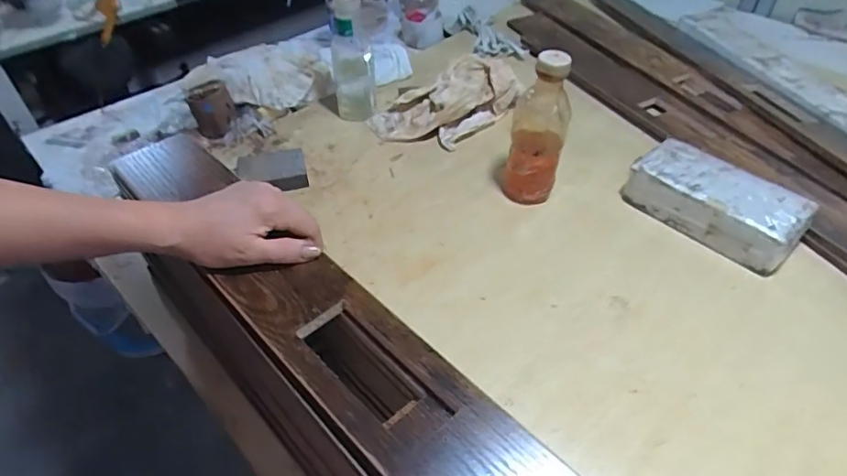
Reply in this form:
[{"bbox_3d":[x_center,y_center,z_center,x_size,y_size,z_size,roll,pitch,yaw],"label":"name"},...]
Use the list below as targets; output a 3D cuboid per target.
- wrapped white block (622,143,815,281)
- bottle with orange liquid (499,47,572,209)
[{"bbox_3d":[0.380,-0.051,0.693,0.110,0.055,0.212,-31,53,-26],"label":"wrapped white block"},{"bbox_3d":[0.147,-0.136,0.691,0.075,0.204,0.058,11,47,11],"label":"bottle with orange liquid"}]

